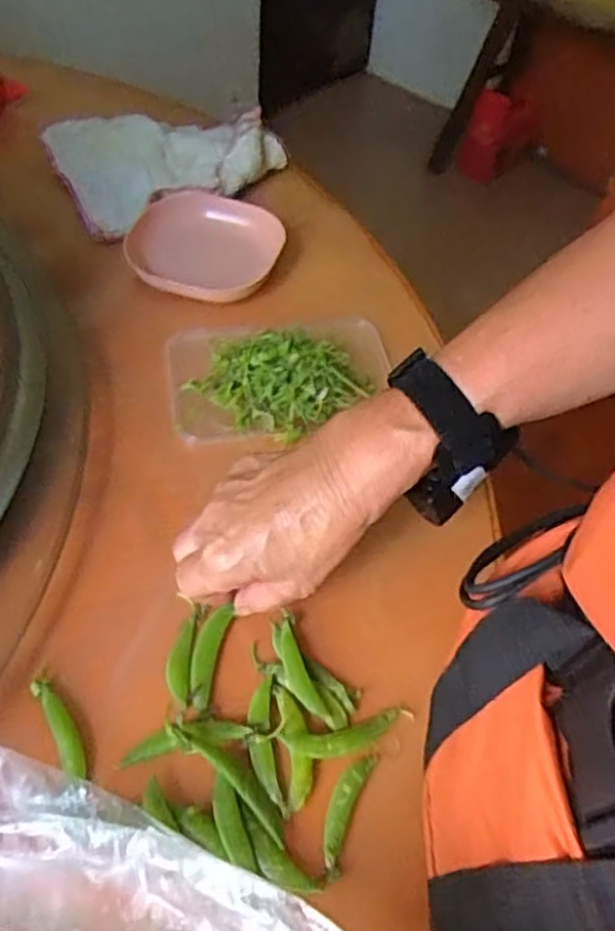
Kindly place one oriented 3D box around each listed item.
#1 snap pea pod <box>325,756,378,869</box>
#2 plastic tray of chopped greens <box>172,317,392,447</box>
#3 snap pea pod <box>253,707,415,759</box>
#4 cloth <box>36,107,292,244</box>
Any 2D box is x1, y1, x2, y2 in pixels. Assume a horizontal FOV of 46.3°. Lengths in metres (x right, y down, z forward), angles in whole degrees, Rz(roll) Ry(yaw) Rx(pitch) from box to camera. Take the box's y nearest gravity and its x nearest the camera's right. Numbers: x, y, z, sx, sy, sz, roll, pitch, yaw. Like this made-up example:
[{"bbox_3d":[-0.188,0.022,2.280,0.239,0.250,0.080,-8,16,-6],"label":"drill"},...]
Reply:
[{"bbox_3d":[0.018,0.172,0.366,0.014,0.006,0.056,23,53,12],"label":"snap pea pod"},{"bbox_3d":[-0.017,-0.076,0.538,0.169,0.050,0.119,-6,53,-11],"label":"plastic tray of chopped greens"},{"bbox_3d":[0.017,0.142,0.382,0.085,0.010,0.022,-5,53,-10],"label":"snap pea pod"},{"bbox_3d":[-0.138,-0.318,0.692,0.206,0.035,0.173,-23,58,-22],"label":"cloth"}]

